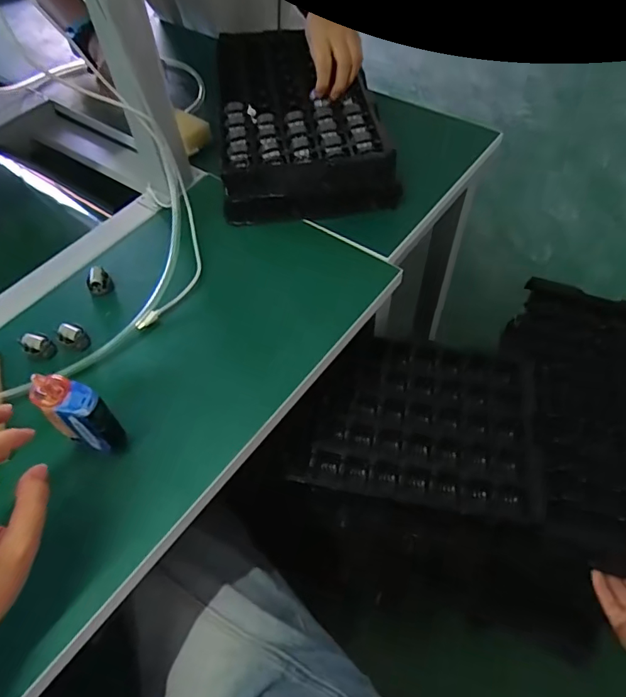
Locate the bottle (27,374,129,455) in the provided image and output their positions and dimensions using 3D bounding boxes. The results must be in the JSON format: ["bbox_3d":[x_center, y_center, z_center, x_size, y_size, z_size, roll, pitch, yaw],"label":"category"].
[{"bbox_3d":[-0.187,0.055,0.407,0.049,0.092,0.033,30,61,21],"label":"bottle"}]

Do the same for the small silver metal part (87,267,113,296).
[{"bbox_3d":[-0.230,-0.071,0.539,0.023,0.028,0.022,-22,57,-13],"label":"small silver metal part"}]

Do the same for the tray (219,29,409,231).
[{"bbox_3d":[-0.028,-0.319,0.681,0.211,0.061,0.366,-8,55,-4],"label":"tray"}]

